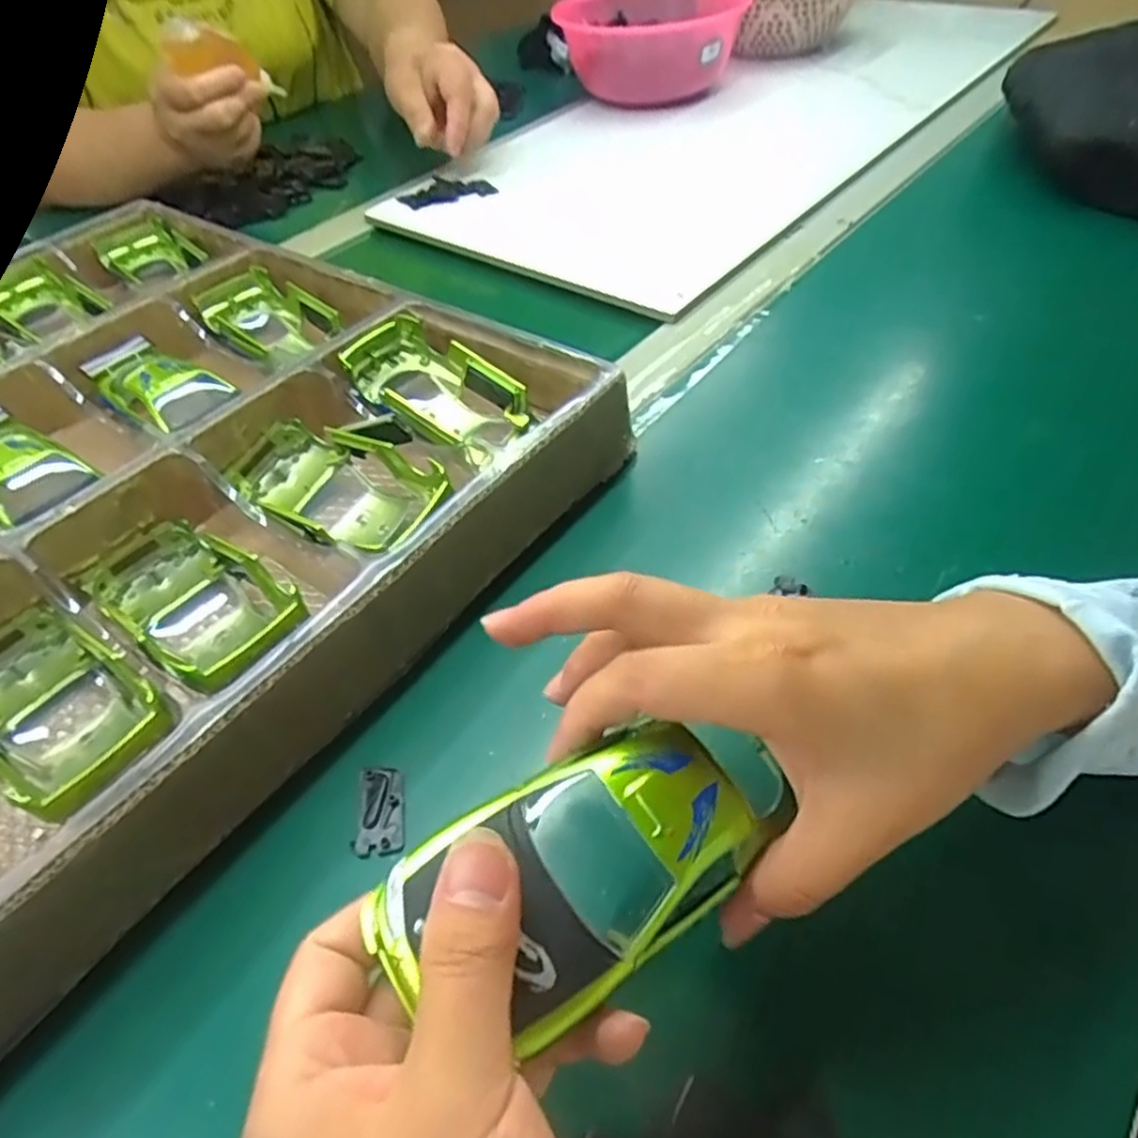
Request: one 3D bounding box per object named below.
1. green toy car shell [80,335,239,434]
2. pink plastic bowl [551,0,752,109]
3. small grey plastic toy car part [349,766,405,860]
[{"bbox_3d":[-0.241,-0.103,0.432,0.096,0.036,0.052,22,54,23],"label":"green toy car shell"},{"bbox_3d":[0.080,-0.532,0.744,0.186,0.070,0.163,7,50,12],"label":"pink plastic bowl"},{"bbox_3d":[-0.071,0.089,0.273,0.018,0.004,0.033,-8,48,-1],"label":"small grey plastic toy car part"}]

